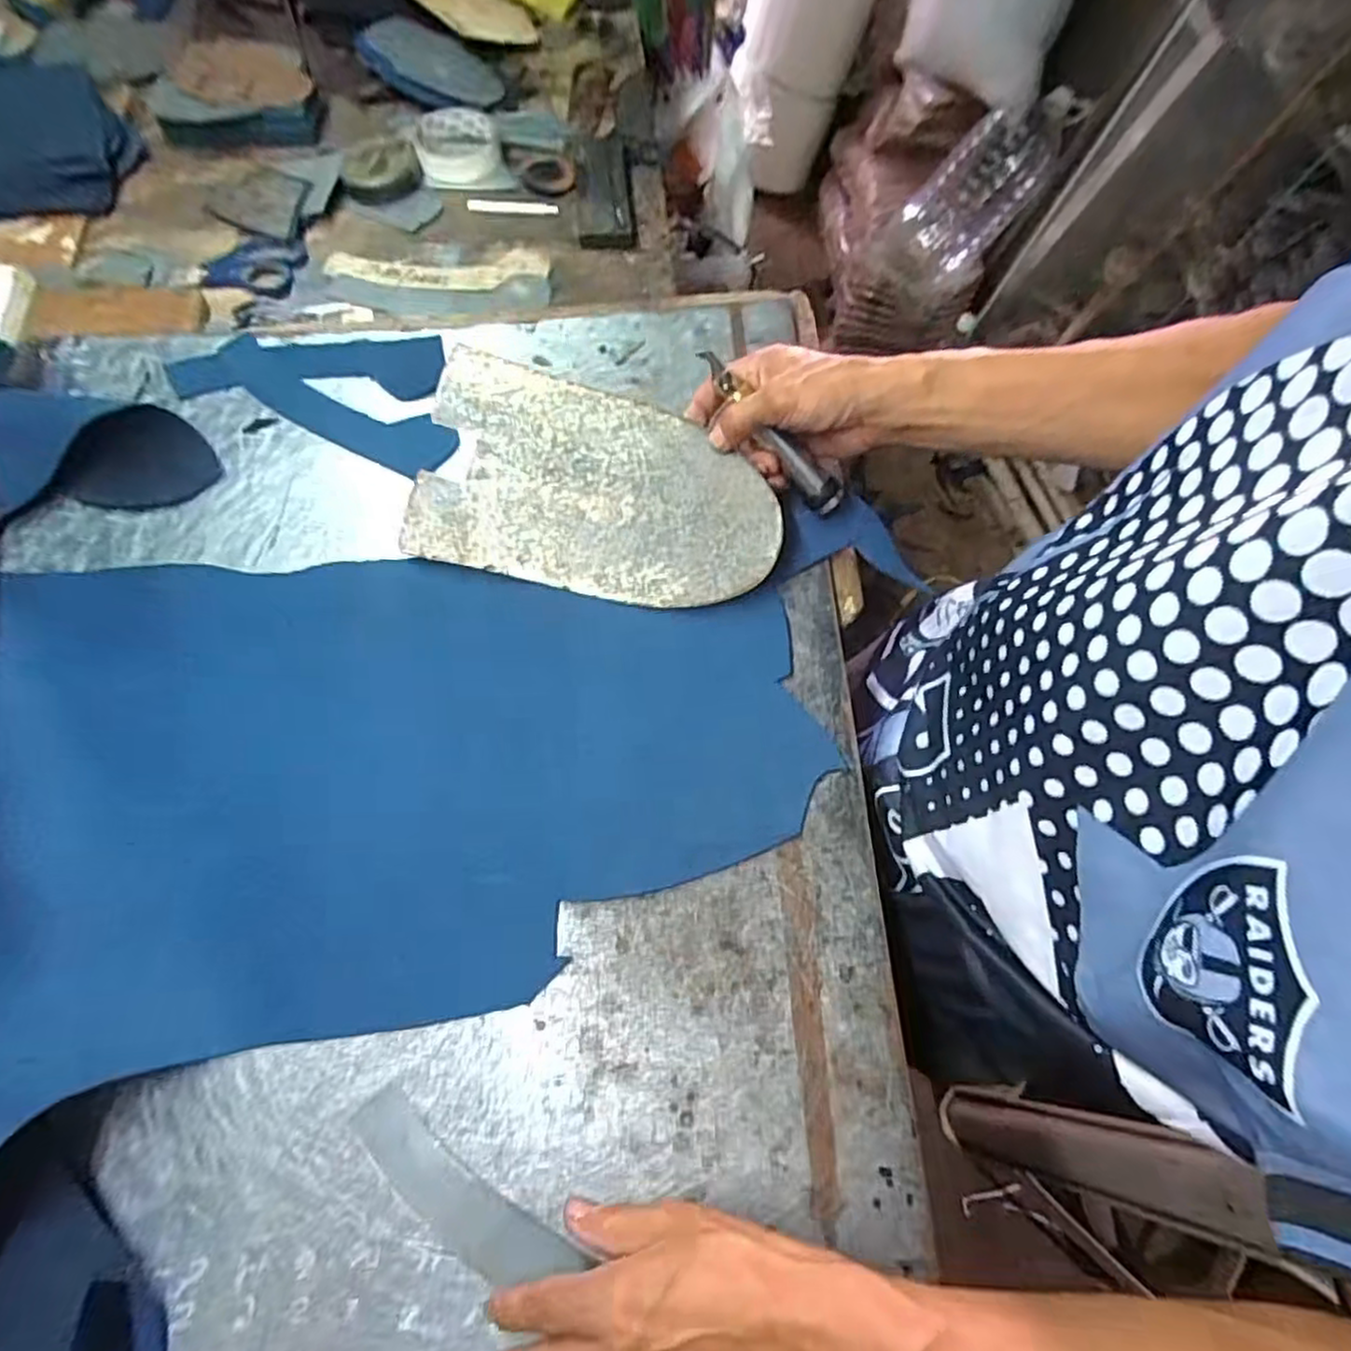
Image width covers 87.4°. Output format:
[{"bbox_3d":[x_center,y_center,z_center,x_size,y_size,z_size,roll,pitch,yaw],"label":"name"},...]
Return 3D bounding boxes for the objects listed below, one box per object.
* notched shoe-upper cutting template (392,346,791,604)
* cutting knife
[{"bbox_3d":[-0.055,-0.131,0.504,0.254,0.004,0.144,14,91,3],"label":"notched shoe-upper cutting template"},{"bbox_3d":[0.070,-0.173,0.497,0.141,0.022,0.025,46,69,-15],"label":"cutting knife"}]

